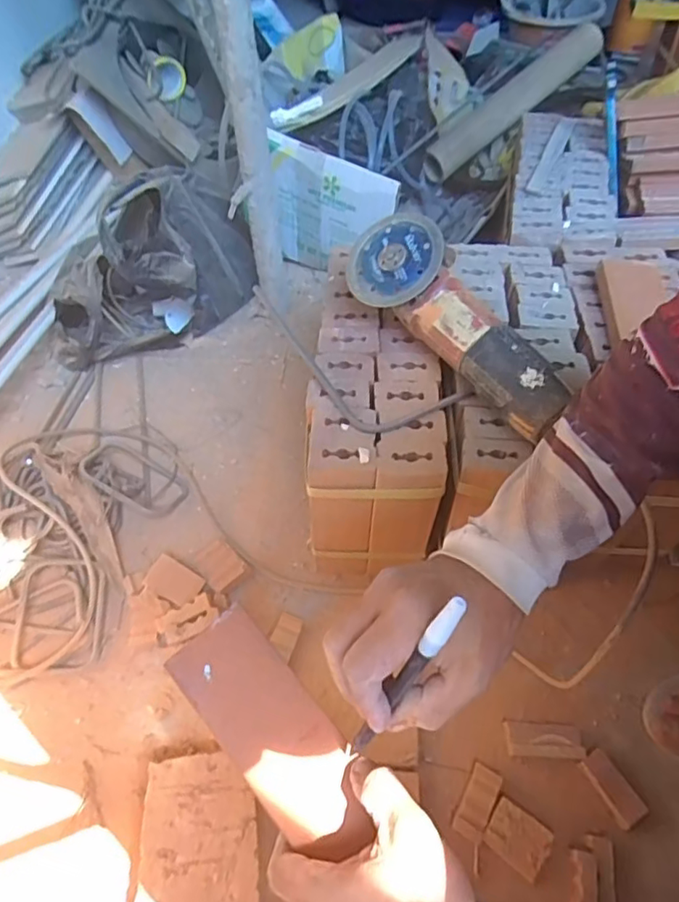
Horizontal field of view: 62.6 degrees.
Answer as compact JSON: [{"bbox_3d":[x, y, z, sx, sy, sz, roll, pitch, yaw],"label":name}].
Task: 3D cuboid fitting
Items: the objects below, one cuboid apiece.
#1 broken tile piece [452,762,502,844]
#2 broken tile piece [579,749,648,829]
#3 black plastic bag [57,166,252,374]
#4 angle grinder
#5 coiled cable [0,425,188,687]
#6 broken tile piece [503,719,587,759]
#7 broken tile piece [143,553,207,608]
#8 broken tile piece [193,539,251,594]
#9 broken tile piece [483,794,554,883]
[{"bbox_3d":[0.134,0.339,0.542,0.027,0.017,0.063,24,56,19],"label":"broken tile piece"},{"bbox_3d":[0.268,0.332,0.551,0.031,0.023,0.065,-26,56,-18],"label":"broken tile piece"},{"bbox_3d":[-0.297,-0.287,0.862,0.320,0.233,0.230,-16,53,-11],"label":"black plastic bag"},{"bbox_3d":[0.113,-0.122,0.537,0.082,0.101,0.266,-35,59,-23],"label":"angle grinder"},{"bbox_3d":[-0.359,0.084,0.692,0.243,0.083,0.353,13,53,11],"label":"coiled cable"},{"bbox_3d":[0.209,0.295,0.572,0.077,0.013,0.033,2,52,2],"label":"broken tile piece"},{"bbox_3d":[-0.195,0.153,0.660,0.064,0.005,0.042,28,66,6],"label":"broken tile piece"},{"bbox_3d":[-0.143,0.142,0.682,0.046,0.016,0.064,-37,60,-25],"label":"broken tile piece"},{"bbox_3d":[0.167,0.363,0.526,0.055,0.021,0.044,29,58,22],"label":"broken tile piece"}]

